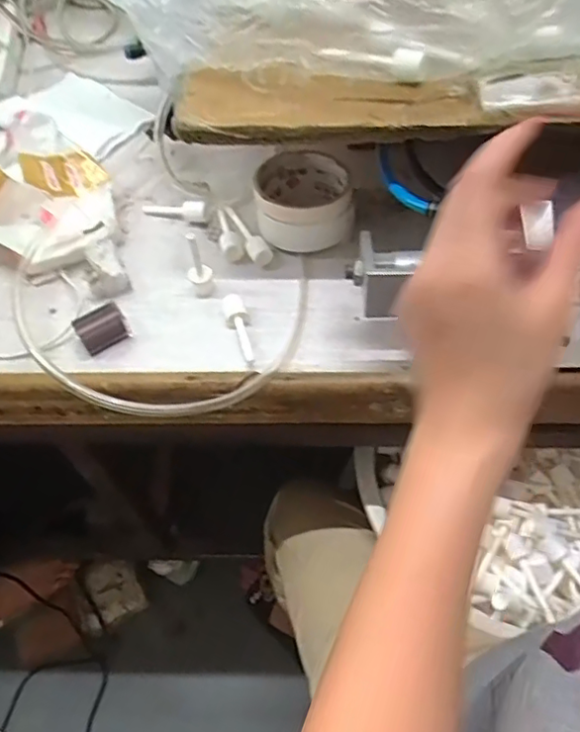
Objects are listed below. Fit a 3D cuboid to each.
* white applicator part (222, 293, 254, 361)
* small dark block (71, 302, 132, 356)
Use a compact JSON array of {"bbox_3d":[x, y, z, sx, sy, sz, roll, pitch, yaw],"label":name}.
[{"bbox_3d":[-0.041,-0.030,0.482,0.019,0.015,0.060,-12,59,-5],"label":"white applicator part"},{"bbox_3d":[-0.154,-0.031,0.487,0.039,0.023,0.025,-32,63,-16],"label":"small dark block"}]

